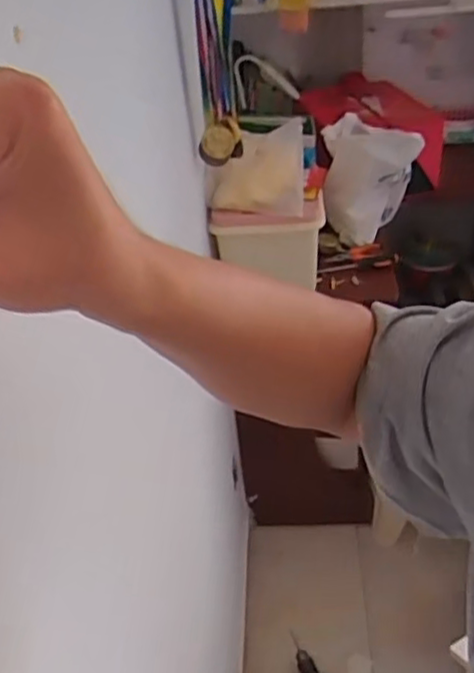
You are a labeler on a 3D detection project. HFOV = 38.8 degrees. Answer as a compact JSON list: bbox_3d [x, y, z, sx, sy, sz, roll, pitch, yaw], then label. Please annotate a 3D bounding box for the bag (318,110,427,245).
[{"bbox_3d":[0.305,-0.346,1.571,0.213,0.283,0.123,-7,37,-1],"label":"bag"}]

